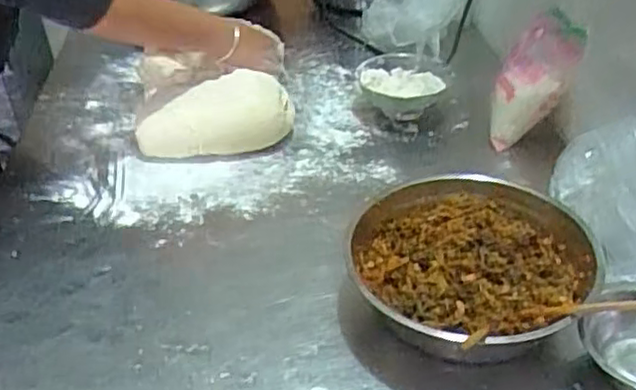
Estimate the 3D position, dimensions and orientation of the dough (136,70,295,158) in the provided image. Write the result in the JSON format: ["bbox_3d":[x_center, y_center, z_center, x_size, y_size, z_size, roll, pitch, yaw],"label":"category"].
[{"bbox_3d":[-0.154,-0.111,1.010,0.226,0.104,0.077,-1,37,3],"label":"dough"}]

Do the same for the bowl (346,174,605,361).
[{"bbox_3d":[0.164,0.082,0.722,0.243,0.079,0.245,-2,37,2],"label":"bowl"}]

